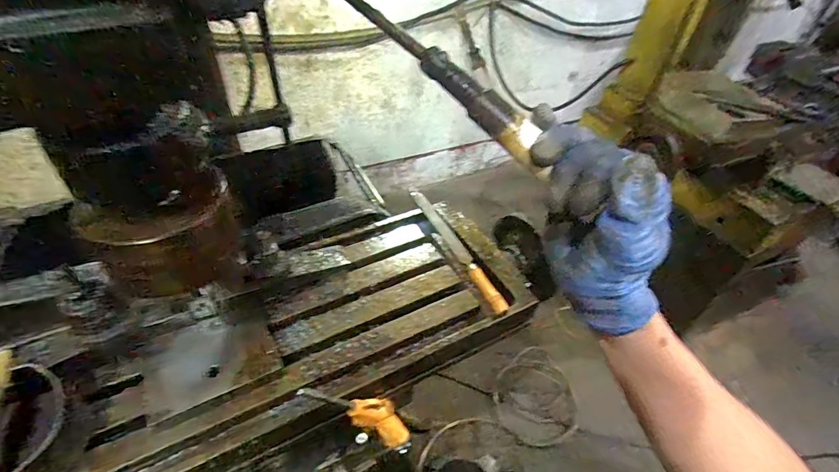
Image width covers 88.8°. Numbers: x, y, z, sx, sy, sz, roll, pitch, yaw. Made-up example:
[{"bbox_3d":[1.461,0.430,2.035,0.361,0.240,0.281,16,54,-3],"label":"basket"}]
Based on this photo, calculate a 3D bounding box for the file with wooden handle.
[{"bbox_3d":[0.053,0.014,0.633,0.023,0.026,0.266,-15,47,-21],"label":"file with wooden handle"}]

